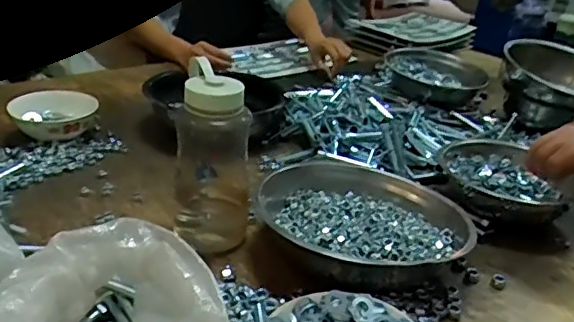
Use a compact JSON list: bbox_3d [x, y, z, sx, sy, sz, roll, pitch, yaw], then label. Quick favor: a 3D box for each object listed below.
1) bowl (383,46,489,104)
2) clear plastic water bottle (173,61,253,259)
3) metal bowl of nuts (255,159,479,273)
[{"bbox_3d":[0.302,-0.174,1.163,0.211,0.073,0.191,12,25,14],"label":"bowl"},{"bbox_3d":[-0.085,-0.003,0.668,0.085,0.197,0.081,1,24,-9],"label":"clear plastic water bottle"},{"bbox_3d":[0.098,0.072,0.690,0.221,0.077,0.202,4,24,-2],"label":"metal bowl of nuts"}]

